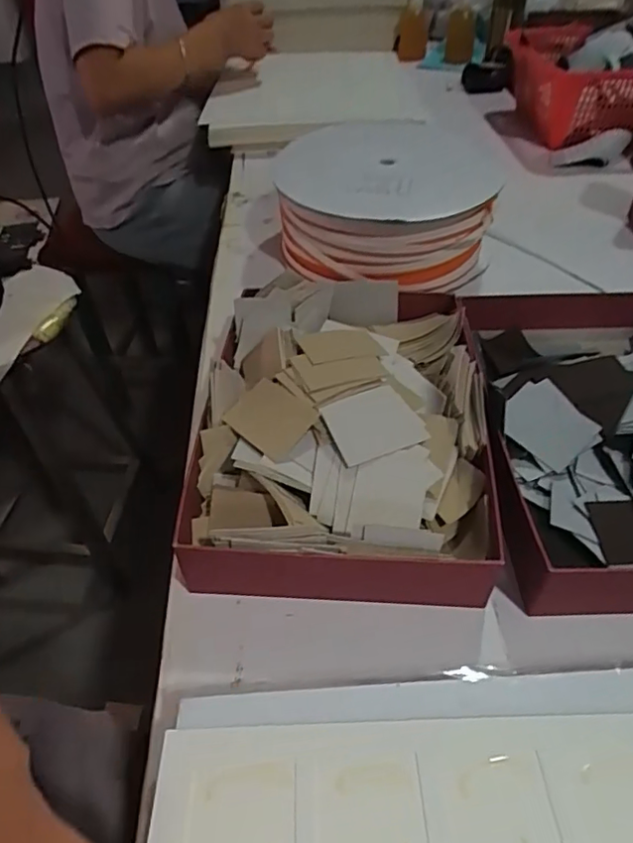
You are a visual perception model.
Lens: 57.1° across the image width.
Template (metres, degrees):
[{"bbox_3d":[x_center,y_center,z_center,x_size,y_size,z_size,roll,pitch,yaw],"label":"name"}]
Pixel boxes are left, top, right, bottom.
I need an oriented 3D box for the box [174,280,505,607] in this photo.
[{"bbox_3d":[0.020,-0.009,0.472,0.215,0.074,0.298,2,45,5],"label":"box"}]

